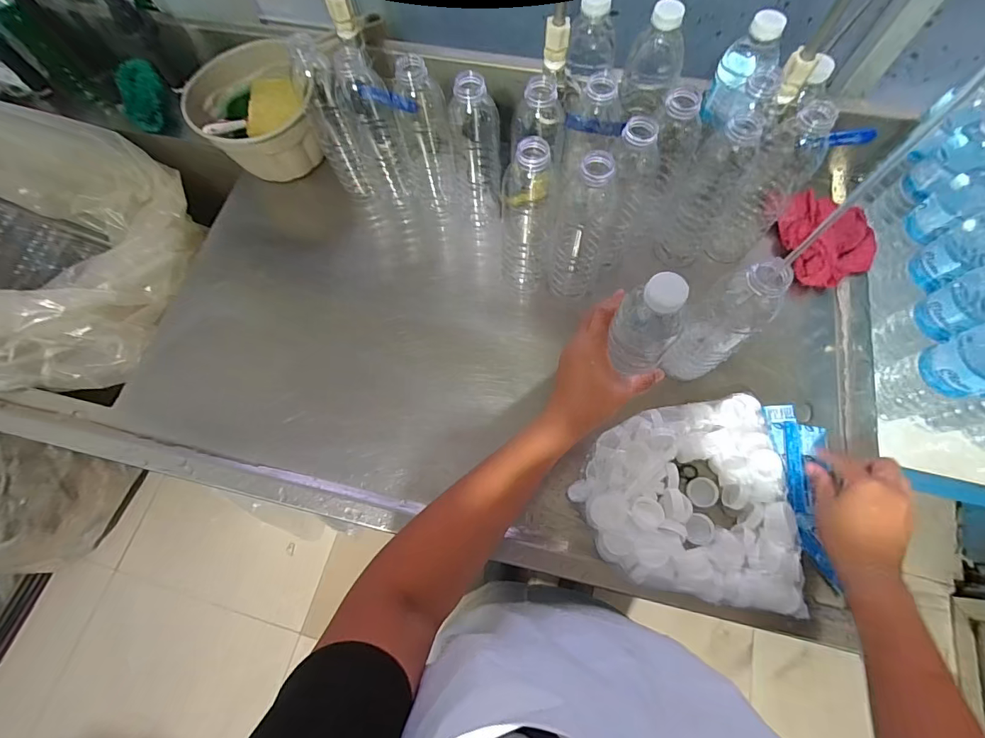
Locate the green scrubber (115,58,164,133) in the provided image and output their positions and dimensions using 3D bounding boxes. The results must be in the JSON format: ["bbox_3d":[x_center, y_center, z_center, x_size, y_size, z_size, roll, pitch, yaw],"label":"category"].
[{"bbox_3d":[-0.561,-0.437,0.702,0.065,0.020,0.114,-13,88,-3],"label":"green scrubber"}]

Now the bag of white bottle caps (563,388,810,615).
[{"bbox_3d":[0.203,0.129,0.469,0.209,0.051,0.204,6,70,4],"label":"bag of white bottle caps"}]

